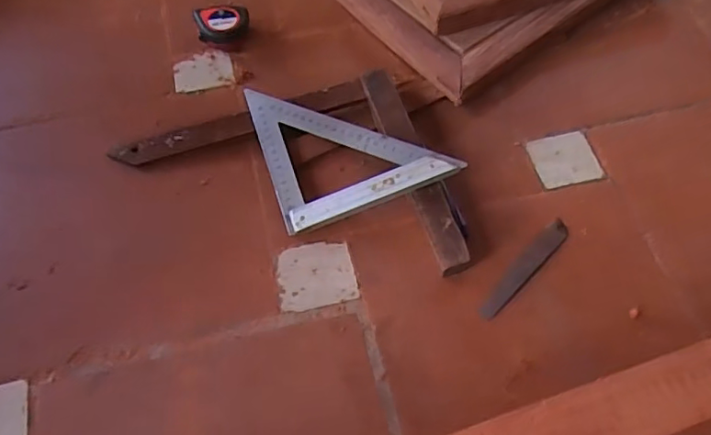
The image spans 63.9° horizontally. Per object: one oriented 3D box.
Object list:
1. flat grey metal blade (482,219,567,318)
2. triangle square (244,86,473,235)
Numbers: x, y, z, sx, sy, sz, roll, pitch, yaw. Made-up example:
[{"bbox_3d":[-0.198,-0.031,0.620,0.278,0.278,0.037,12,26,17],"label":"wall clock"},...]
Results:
[{"bbox_3d":[0.170,0.049,0.572,0.136,0.004,0.022,-41,67,-21],"label":"flat grey metal blade"},{"bbox_3d":[-0.032,-0.043,0.598,0.246,0.017,0.126,21,73,19],"label":"triangle square"}]

